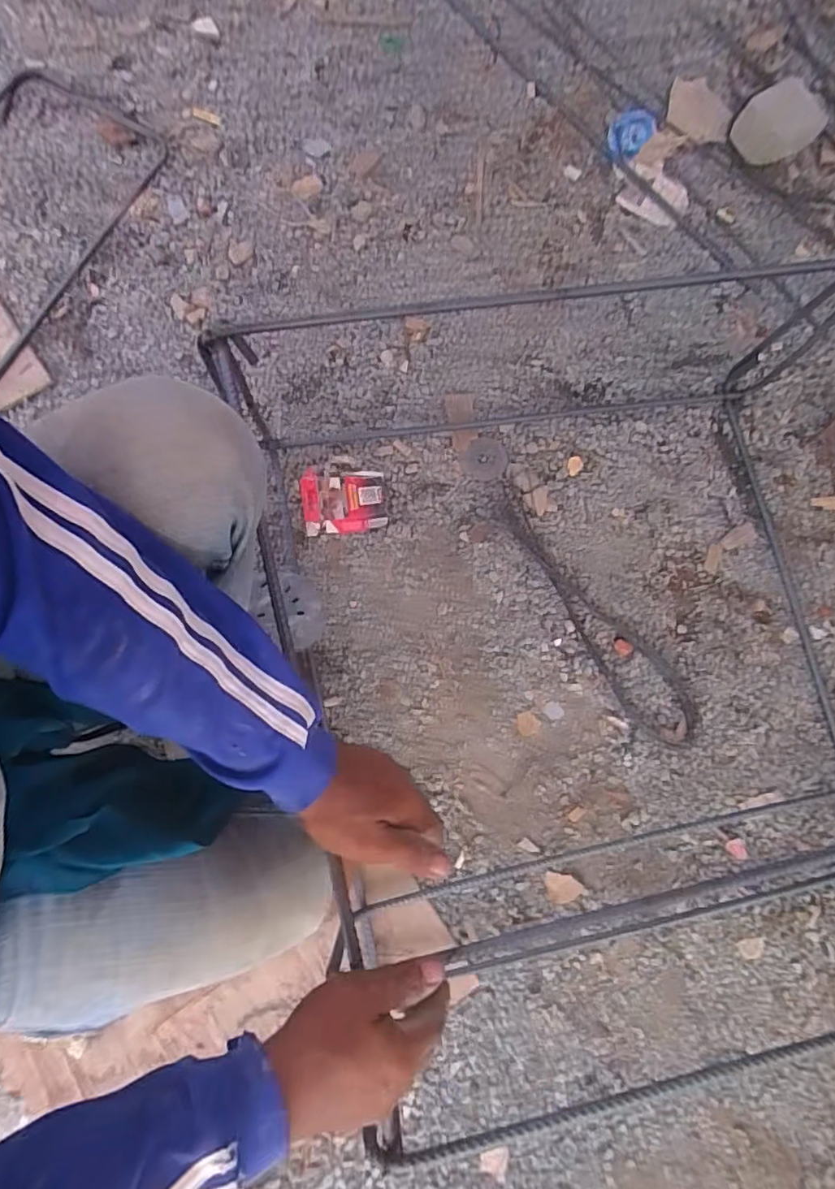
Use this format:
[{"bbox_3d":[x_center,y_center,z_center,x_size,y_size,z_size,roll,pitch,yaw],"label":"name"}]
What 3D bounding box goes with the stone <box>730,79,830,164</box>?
[{"bbox_3d":[0.589,-0.767,0.954,0.148,0.024,0.109,-40,89,9],"label":"stone"}]

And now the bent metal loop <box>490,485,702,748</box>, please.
[{"bbox_3d":[0.234,0.026,0.793,0.094,0.014,0.411,-36,84,-10],"label":"bent metal loop"}]

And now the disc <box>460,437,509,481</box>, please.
[{"bbox_3d":[0.095,-0.190,0.824,0.061,0.004,0.063,30,79,1],"label":"disc"}]

